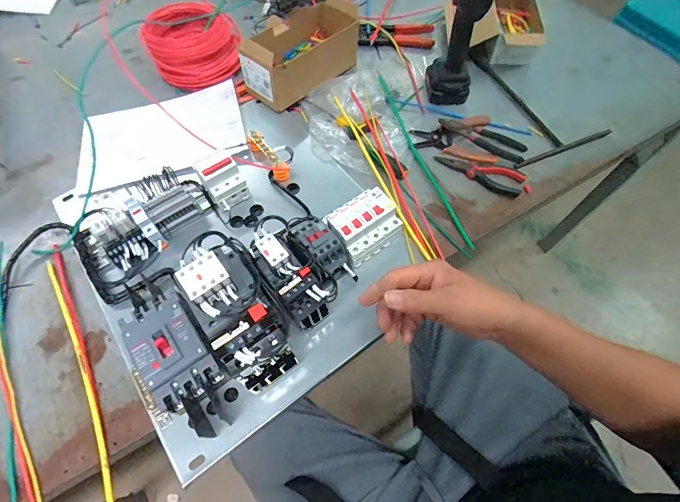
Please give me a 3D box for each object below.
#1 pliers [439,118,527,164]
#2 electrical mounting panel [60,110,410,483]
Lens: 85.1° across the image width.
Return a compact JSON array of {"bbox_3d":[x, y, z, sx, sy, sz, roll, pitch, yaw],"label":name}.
[{"bbox_3d":[0.252,-0.202,0.656,0.152,0.017,0.045,24,66,14],"label":"pliers"},{"bbox_3d":[-0.154,-0.040,0.517,0.412,0.154,0.455,-34,67,-15],"label":"electrical mounting panel"}]

